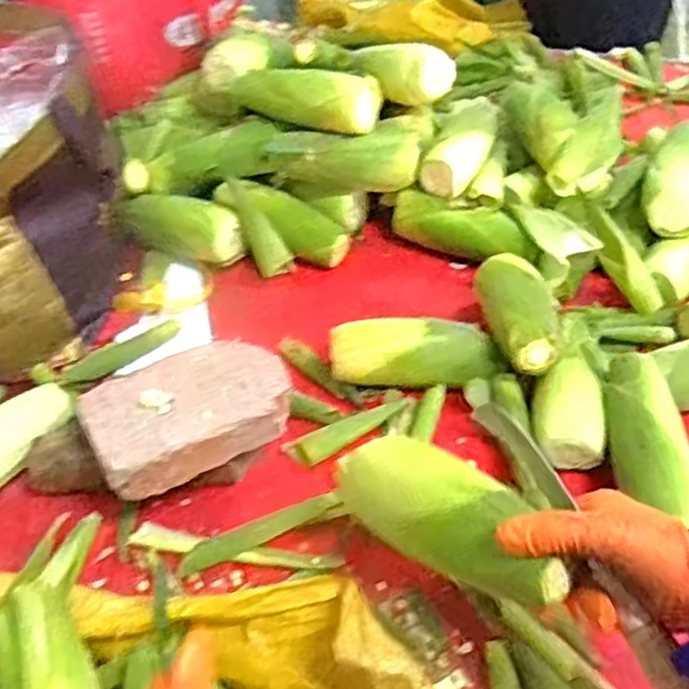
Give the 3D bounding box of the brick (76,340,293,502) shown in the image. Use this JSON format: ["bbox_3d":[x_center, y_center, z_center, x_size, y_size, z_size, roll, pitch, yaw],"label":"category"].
[{"bbox_3d":[-0.140,0.059,0.666,0.187,0.045,0.116,-23,49,-18],"label":"brick"}]

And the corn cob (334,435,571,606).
[{"bbox_3d":[0.064,0.114,0.502,0.065,0.059,0.201,-33,33,-26],"label":"corn cob"}]

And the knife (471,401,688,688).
[{"bbox_3d":[0.148,0.121,0.455,0.020,0.029,0.206,-23,68,-18],"label":"knife"}]

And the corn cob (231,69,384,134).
[{"bbox_3d":[-0.050,-0.312,0.907,0.190,0.061,0.060,14,48,17],"label":"corn cob"}]

